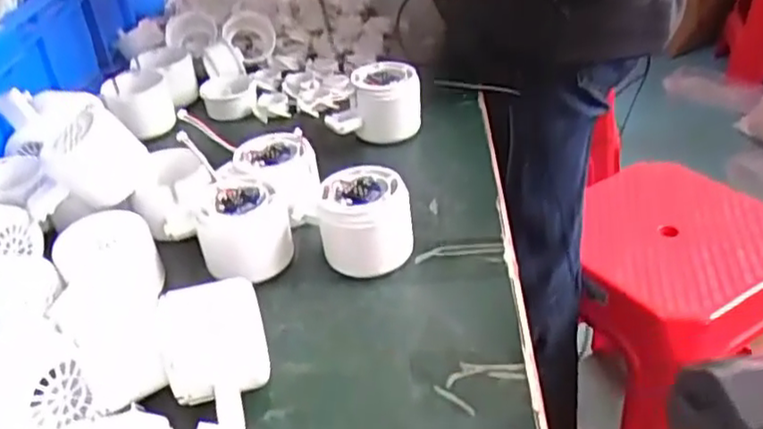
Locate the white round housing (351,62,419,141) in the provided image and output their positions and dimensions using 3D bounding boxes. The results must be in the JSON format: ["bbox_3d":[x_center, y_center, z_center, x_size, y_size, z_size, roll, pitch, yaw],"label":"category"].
[{"bbox_3d":[-0.004,-0.097,0.591,0.074,0.048,0.074,-3,34,4],"label":"white round housing"}]

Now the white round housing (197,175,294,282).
[{"bbox_3d":[-0.089,0.009,0.454,0.057,0.045,0.058,-5,34,3],"label":"white round housing"}]

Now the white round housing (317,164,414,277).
[{"bbox_3d":[-0.012,0.002,0.448,0.056,0.049,0.056,-4,34,3],"label":"white round housing"}]

